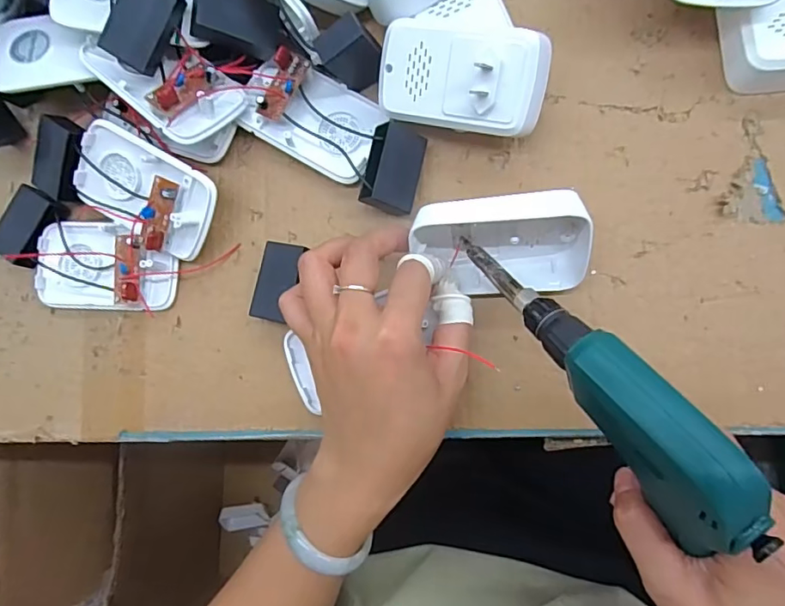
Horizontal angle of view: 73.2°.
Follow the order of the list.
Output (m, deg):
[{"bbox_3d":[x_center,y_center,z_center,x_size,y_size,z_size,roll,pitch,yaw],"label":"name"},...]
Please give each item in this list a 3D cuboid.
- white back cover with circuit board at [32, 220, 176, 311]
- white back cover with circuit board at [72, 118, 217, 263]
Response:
[{"bbox_3d":[-0.189,-0.024,0.346,0.095,0.022,0.056,3,85,8],"label":"white back cover with circuit board"},{"bbox_3d":[-0.157,-0.069,0.326,0.094,0.018,0.054,30,110,8],"label":"white back cover with circuit board"}]

